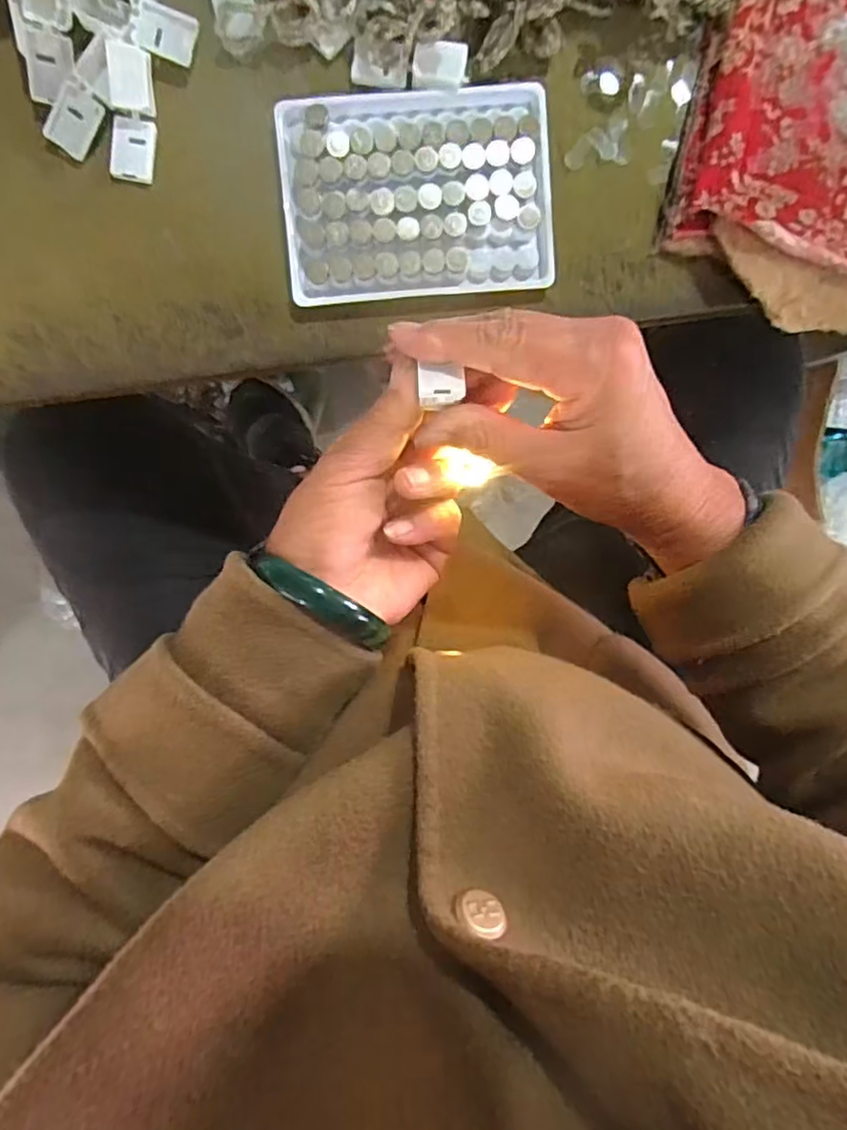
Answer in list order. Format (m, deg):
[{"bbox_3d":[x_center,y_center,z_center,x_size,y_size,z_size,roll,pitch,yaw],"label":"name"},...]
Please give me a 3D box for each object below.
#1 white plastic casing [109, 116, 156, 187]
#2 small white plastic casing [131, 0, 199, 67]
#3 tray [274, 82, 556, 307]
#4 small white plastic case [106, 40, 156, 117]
[{"bbox_3d":[-0.139,-0.198,0.297,0.019,0.004,0.027,6,98,-3],"label":"white plastic casing"},{"bbox_3d":[-0.119,-0.247,0.287,0.026,0.006,0.021,17,97,-4],"label":"small white plastic casing"},{"bbox_3d":[-0.003,-0.180,0.301,0.127,0.009,0.092,-5,98,-1],"label":"tray"},{"bbox_3d":[-0.134,-0.222,0.284,0.019,0.007,0.025,-3,132,-21],"label":"small white plastic case"}]

